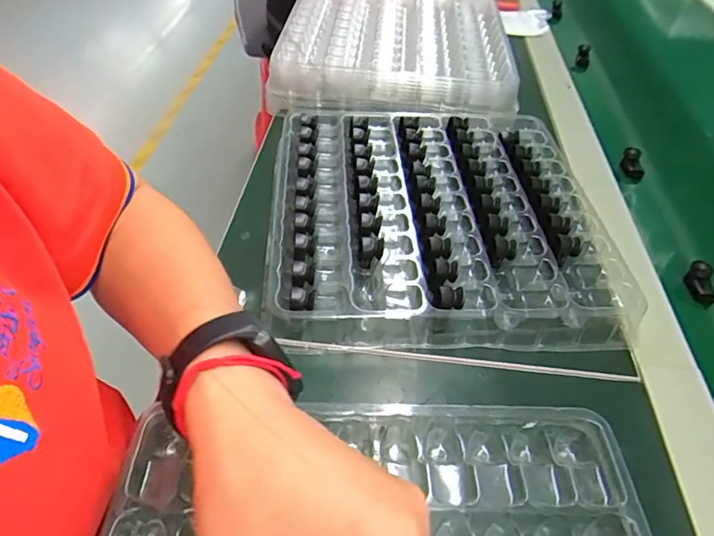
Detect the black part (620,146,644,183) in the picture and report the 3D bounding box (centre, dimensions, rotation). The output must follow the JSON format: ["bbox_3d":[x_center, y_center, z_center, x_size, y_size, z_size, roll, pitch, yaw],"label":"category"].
[{"bbox_3d":[0.273,-0.102,0.488,0.012,0.026,0.030,1,49,-2],"label":"black part"}]

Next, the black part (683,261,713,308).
[{"bbox_3d":[0.267,0.012,0.384,0.014,0.018,0.034,2,68,-1],"label":"black part"}]

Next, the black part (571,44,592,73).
[{"bbox_3d":[0.304,-0.282,0.664,0.020,0.033,0.018,24,52,17],"label":"black part"}]

